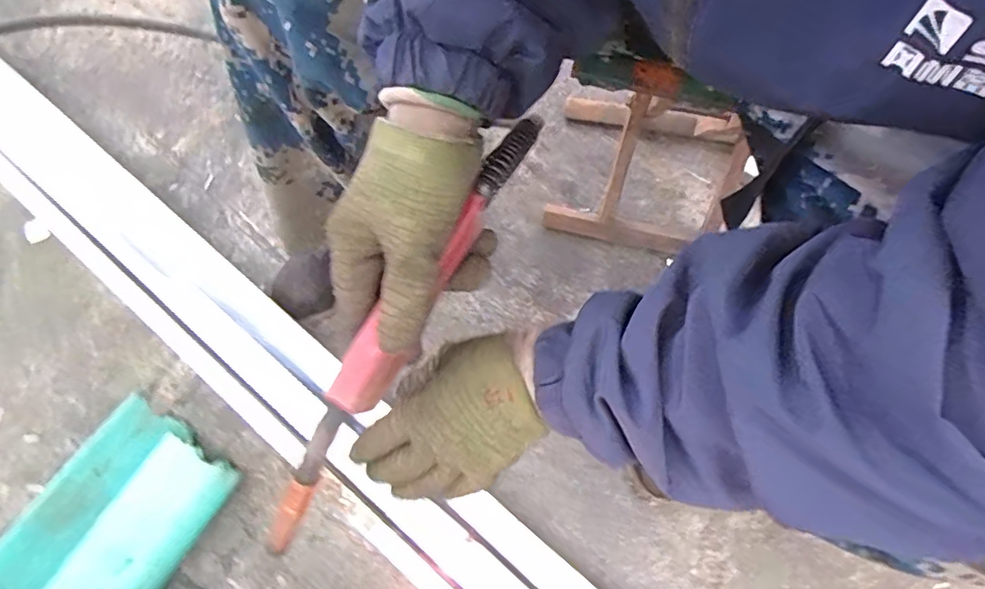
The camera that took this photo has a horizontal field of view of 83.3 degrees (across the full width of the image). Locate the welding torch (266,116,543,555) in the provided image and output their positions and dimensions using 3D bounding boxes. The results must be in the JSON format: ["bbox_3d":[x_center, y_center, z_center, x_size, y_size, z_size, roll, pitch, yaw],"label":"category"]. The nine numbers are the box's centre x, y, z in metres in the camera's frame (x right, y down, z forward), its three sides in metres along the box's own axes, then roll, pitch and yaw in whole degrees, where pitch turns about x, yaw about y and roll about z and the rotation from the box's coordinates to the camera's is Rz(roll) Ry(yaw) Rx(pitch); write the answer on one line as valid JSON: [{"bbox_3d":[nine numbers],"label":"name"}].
[{"bbox_3d":[-0.051,0.013,0.356,0.027,0.080,0.338,30,77,8],"label":"welding torch"}]

